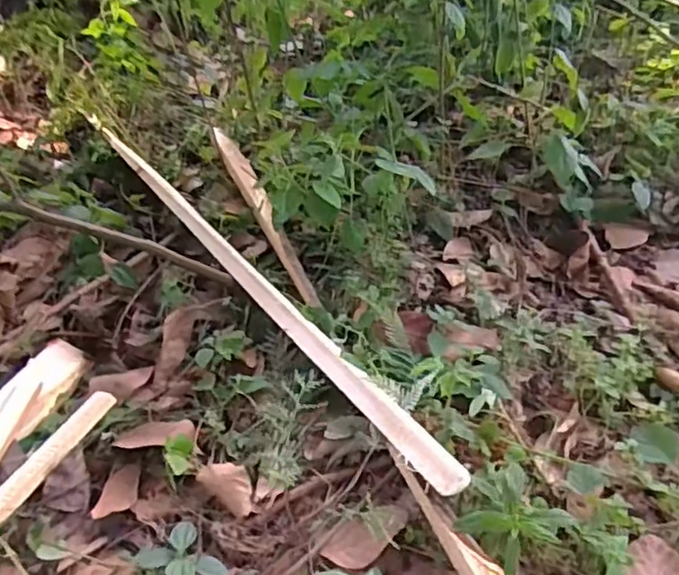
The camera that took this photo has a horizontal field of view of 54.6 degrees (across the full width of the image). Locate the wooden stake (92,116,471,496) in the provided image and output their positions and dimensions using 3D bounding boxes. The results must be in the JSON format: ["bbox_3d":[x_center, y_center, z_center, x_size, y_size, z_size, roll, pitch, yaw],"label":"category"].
[{"bbox_3d":[-0.175,-0.055,1.002,0.043,0.026,1.052,-26,42,-23],"label":"wooden stake"}]

